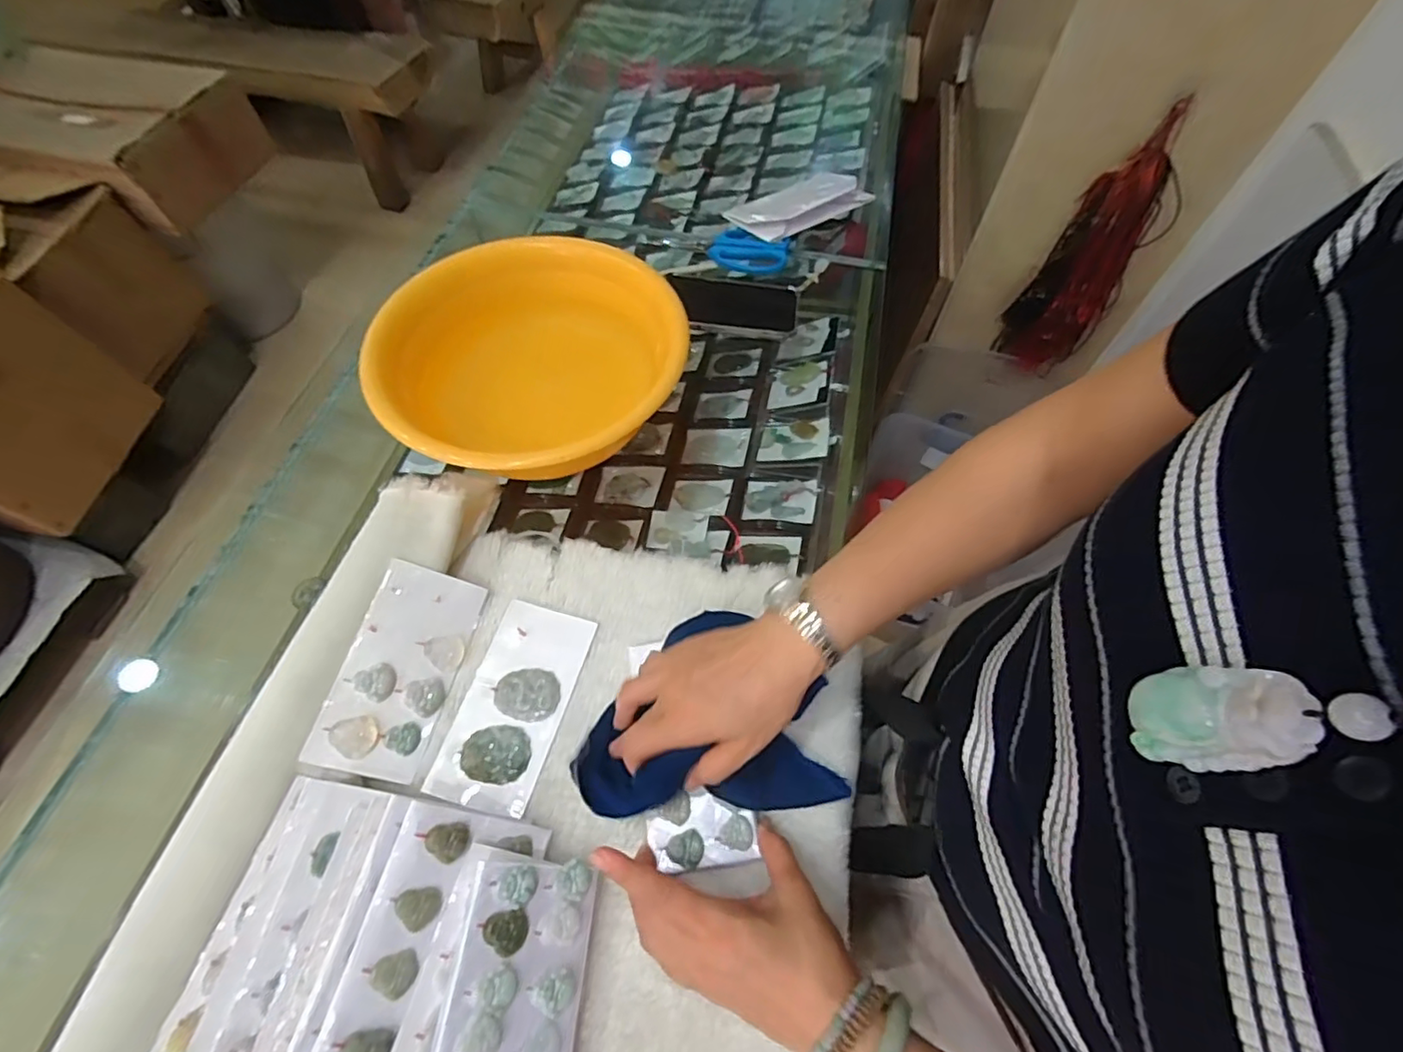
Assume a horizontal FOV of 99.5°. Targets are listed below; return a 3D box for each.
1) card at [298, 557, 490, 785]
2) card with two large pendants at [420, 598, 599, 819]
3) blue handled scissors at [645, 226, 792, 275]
[{"bbox_3d":[-0.228,0.107,0.454,0.076,0.008,0.152,23,63,-19],"label":"card"},{"bbox_3d":[-0.143,0.135,0.459,0.077,0.008,0.151,15,61,8],"label":"card with two large pendants"},{"bbox_3d":[0.018,-0.343,0.736,0.177,0.026,0.072,20,62,10],"label":"blue handled scissors"}]

